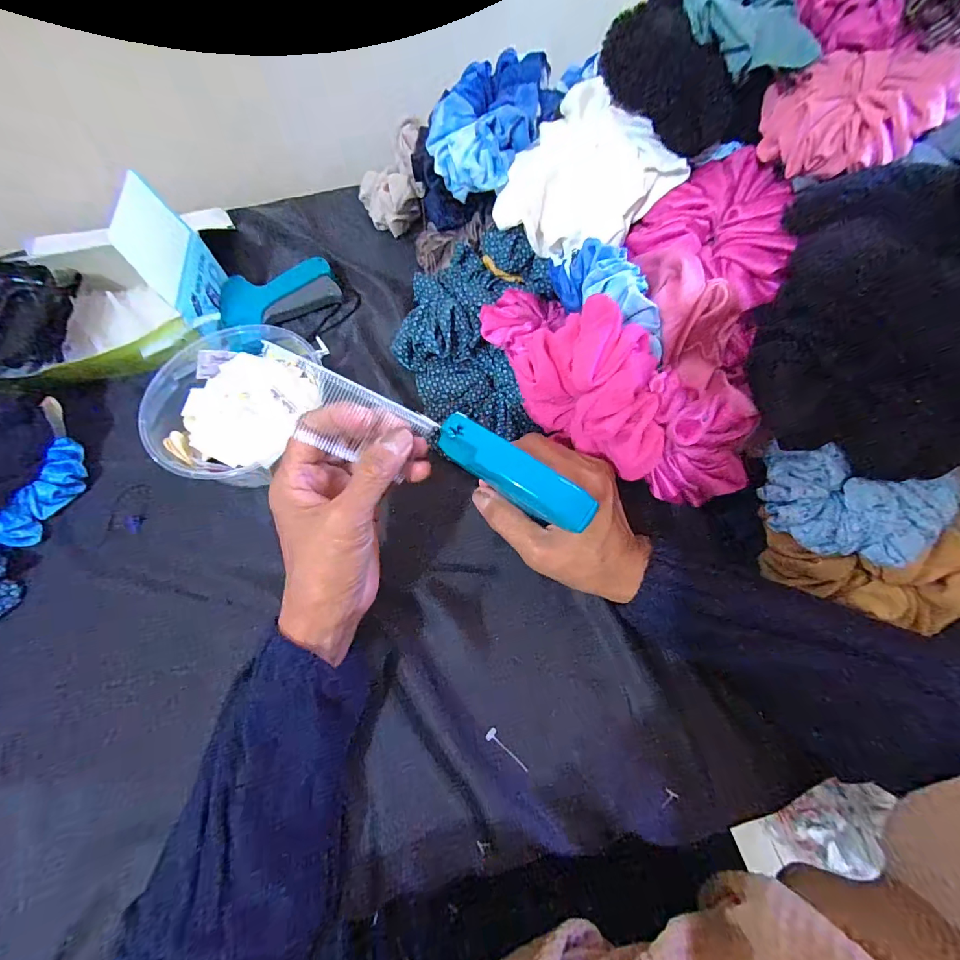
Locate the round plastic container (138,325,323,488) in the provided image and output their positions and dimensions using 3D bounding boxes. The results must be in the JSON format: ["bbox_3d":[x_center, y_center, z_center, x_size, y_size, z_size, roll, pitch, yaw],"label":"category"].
[{"bbox_3d":[-0.206,-0.065,0.369,0.139,0.056,0.150,24,68,12],"label":"round plastic container"}]

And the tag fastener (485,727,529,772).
[{"bbox_3d":[0.019,0.178,0.280,0.033,0.004,0.008,34,71,16],"label":"tag fastener"}]

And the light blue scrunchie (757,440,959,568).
[{"bbox_3d":[0.229,0.016,0.257,0.097,0.028,0.069,21,68,11],"label":"light blue scrunchie"}]

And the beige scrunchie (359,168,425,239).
[{"bbox_3d":[-0.107,-0.324,0.484,0.046,0.058,0.087,-38,70,-14],"label":"beige scrunchie"}]

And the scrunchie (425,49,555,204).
[{"bbox_3d":[0.006,-0.298,0.364,0.103,0.068,0.094,6,66,5],"label":"scrunchie"}]

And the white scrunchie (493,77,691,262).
[{"bbox_3d":[0.075,-0.236,0.337,0.107,0.065,0.120,-33,68,-12],"label":"white scrunchie"}]

